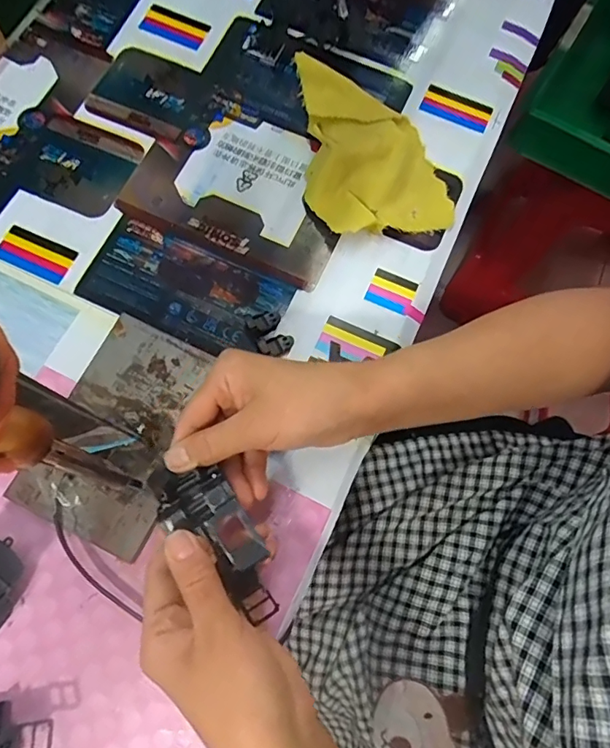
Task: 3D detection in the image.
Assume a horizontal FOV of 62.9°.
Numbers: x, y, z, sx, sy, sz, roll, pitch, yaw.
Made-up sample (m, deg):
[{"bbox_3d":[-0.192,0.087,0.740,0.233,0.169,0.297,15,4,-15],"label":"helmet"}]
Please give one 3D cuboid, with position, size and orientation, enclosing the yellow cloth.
[{"bbox_3d":[0.056,-0.198,0.427,0.116,0.025,0.164,-7,73,-4],"label":"yellow cloth"}]

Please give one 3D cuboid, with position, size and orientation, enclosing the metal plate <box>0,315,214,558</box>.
[{"bbox_3d":[-0.125,0.039,0.352,0.095,0.012,0.148,25,74,6],"label":"metal plate"}]

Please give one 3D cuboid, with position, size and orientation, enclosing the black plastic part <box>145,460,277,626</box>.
[{"bbox_3d":[-0.049,0.096,0.294,0.041,0.025,0.106,-36,90,-12],"label":"black plastic part"}]

